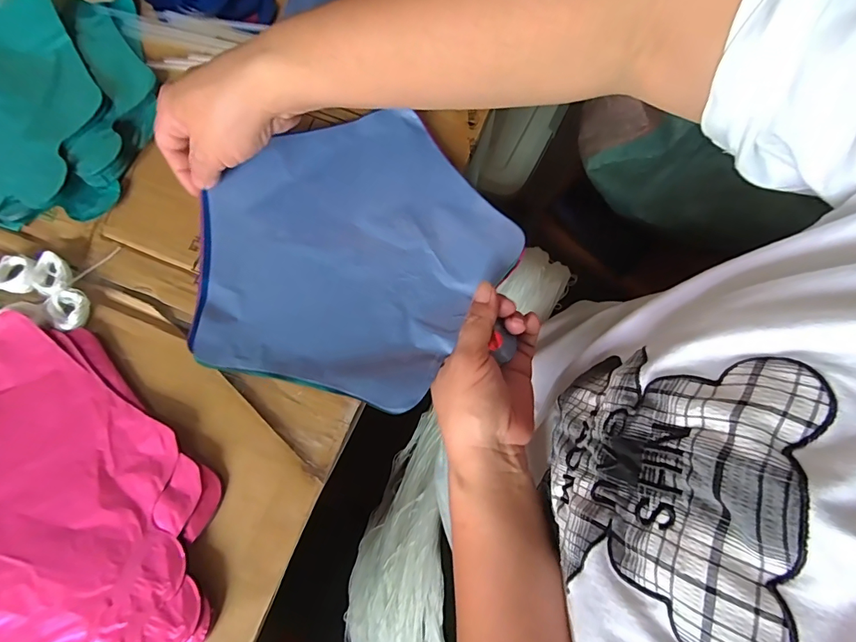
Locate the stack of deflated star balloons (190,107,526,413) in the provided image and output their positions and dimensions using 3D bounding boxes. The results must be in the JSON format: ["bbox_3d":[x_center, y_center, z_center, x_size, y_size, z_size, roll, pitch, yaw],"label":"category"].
[{"bbox_3d":[-0.053,-0.056,0.330,0.215,0.019,0.212,14,76,5],"label":"stack of deflated star balloons"}]

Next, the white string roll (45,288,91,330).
[{"bbox_3d":[-0.257,-0.009,0.318,0.029,0.007,0.025,40,80,11],"label":"white string roll"}]

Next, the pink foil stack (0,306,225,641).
[{"bbox_3d":[-0.272,0.135,0.283,0.233,0.014,0.248,-38,77,-8],"label":"pink foil stack"}]

